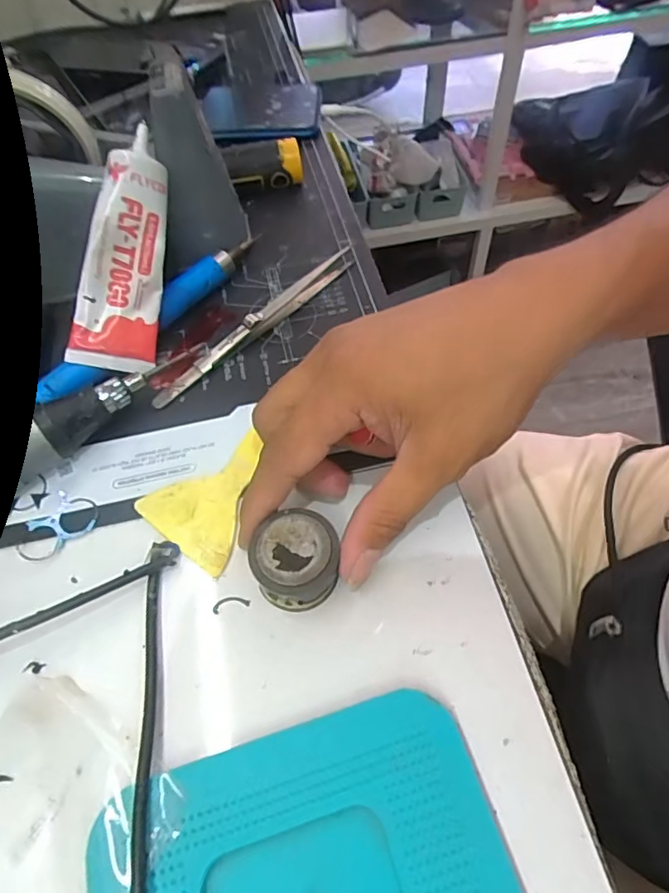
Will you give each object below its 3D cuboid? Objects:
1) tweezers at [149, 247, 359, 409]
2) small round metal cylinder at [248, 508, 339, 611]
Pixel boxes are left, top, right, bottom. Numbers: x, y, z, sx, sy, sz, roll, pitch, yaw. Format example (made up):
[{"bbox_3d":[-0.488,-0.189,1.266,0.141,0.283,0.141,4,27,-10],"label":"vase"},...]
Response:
[{"bbox_3d":[-0.044,-0.075,0.322,0.154,0.013,0.012,-41,65,-21],"label":"tweezers"},{"bbox_3d":[-0.017,0.050,0.237,0.037,0.020,0.037,-1,58,1],"label":"small round metal cylinder"}]

